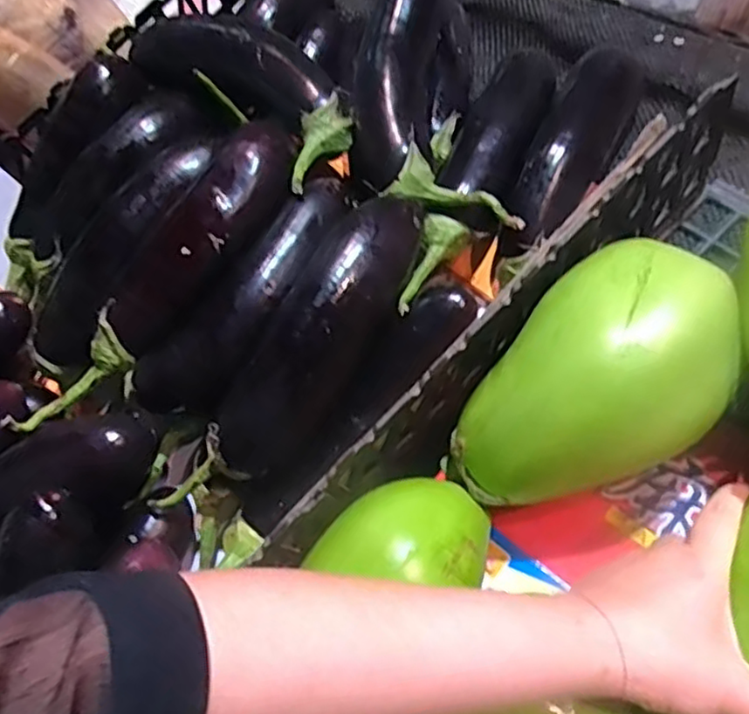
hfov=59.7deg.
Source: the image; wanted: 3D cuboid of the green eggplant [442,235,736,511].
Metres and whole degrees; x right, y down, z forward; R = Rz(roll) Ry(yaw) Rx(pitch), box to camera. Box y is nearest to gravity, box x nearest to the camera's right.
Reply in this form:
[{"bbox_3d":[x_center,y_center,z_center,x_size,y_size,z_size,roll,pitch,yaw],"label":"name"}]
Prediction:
[{"bbox_3d":[0.136,0.022,0.402,0.119,0.098,0.184,34,100,22],"label":"green eggplant"}]

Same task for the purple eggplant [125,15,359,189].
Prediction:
[{"bbox_3d":[-0.105,-0.231,0.550,0.242,0.054,0.104,36,60,28],"label":"purple eggplant"}]

